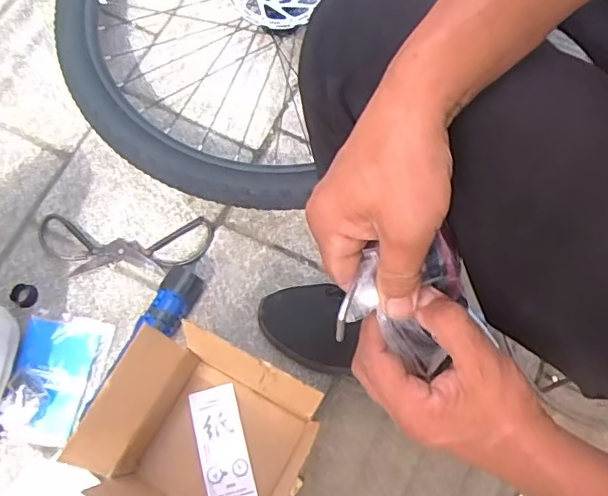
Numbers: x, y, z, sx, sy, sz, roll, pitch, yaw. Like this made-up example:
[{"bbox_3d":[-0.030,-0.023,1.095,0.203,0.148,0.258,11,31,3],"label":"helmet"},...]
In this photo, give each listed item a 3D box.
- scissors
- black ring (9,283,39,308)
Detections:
[{"bbox_3d":[-0.258,-0.005,0.815,0.241,0.013,0.085,0,72,0],"label":"scissors"},{"bbox_3d":[-0.387,0.066,0.790,0.030,0.023,0.033,0,72,0],"label":"black ring"}]

